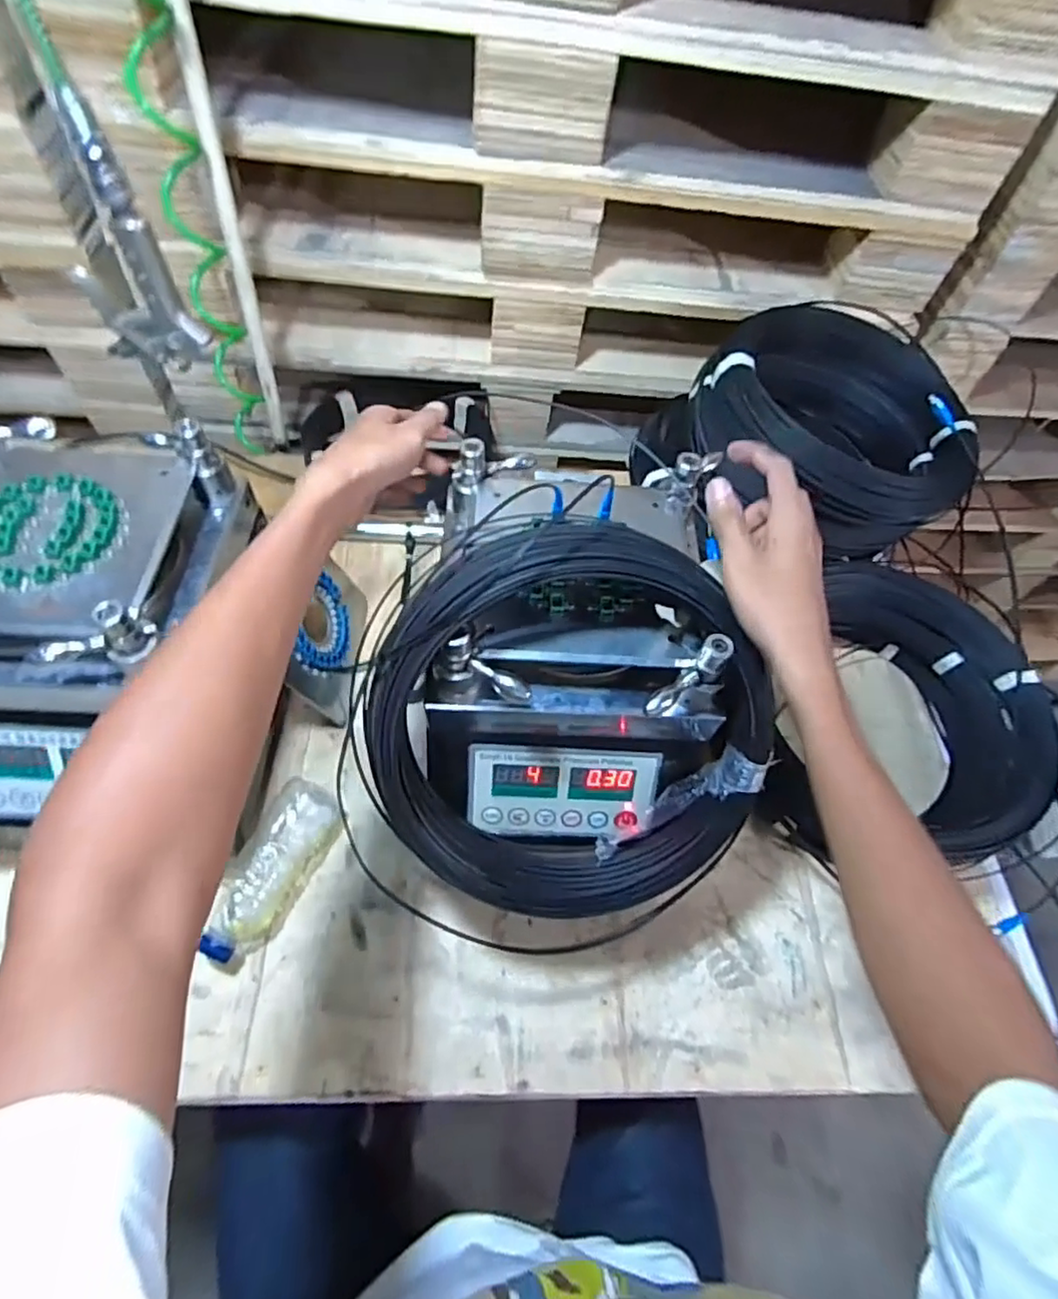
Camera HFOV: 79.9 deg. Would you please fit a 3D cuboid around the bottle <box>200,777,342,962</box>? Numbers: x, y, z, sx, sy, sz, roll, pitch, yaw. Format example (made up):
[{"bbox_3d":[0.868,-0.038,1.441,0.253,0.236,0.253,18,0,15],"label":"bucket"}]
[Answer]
[{"bbox_3d":[-0.236,0.202,0.588,0.050,0.067,0.162,20,60,7],"label":"bottle"}]

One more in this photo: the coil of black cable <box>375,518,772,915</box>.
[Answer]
[{"bbox_3d":[0.036,0.058,0.462,0.294,0.286,0.051,6,18,-7],"label":"coil of black cable"}]

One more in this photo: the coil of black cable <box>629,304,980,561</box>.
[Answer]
[{"bbox_3d":[0.343,-0.280,0.760,0.349,0.132,0.305,24,60,10],"label":"coil of black cable"}]

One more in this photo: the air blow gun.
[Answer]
[{"bbox_3d":[-0.294,-0.283,0.446,0.087,0.171,0.032,29,61,12],"label":"air blow gun"}]

